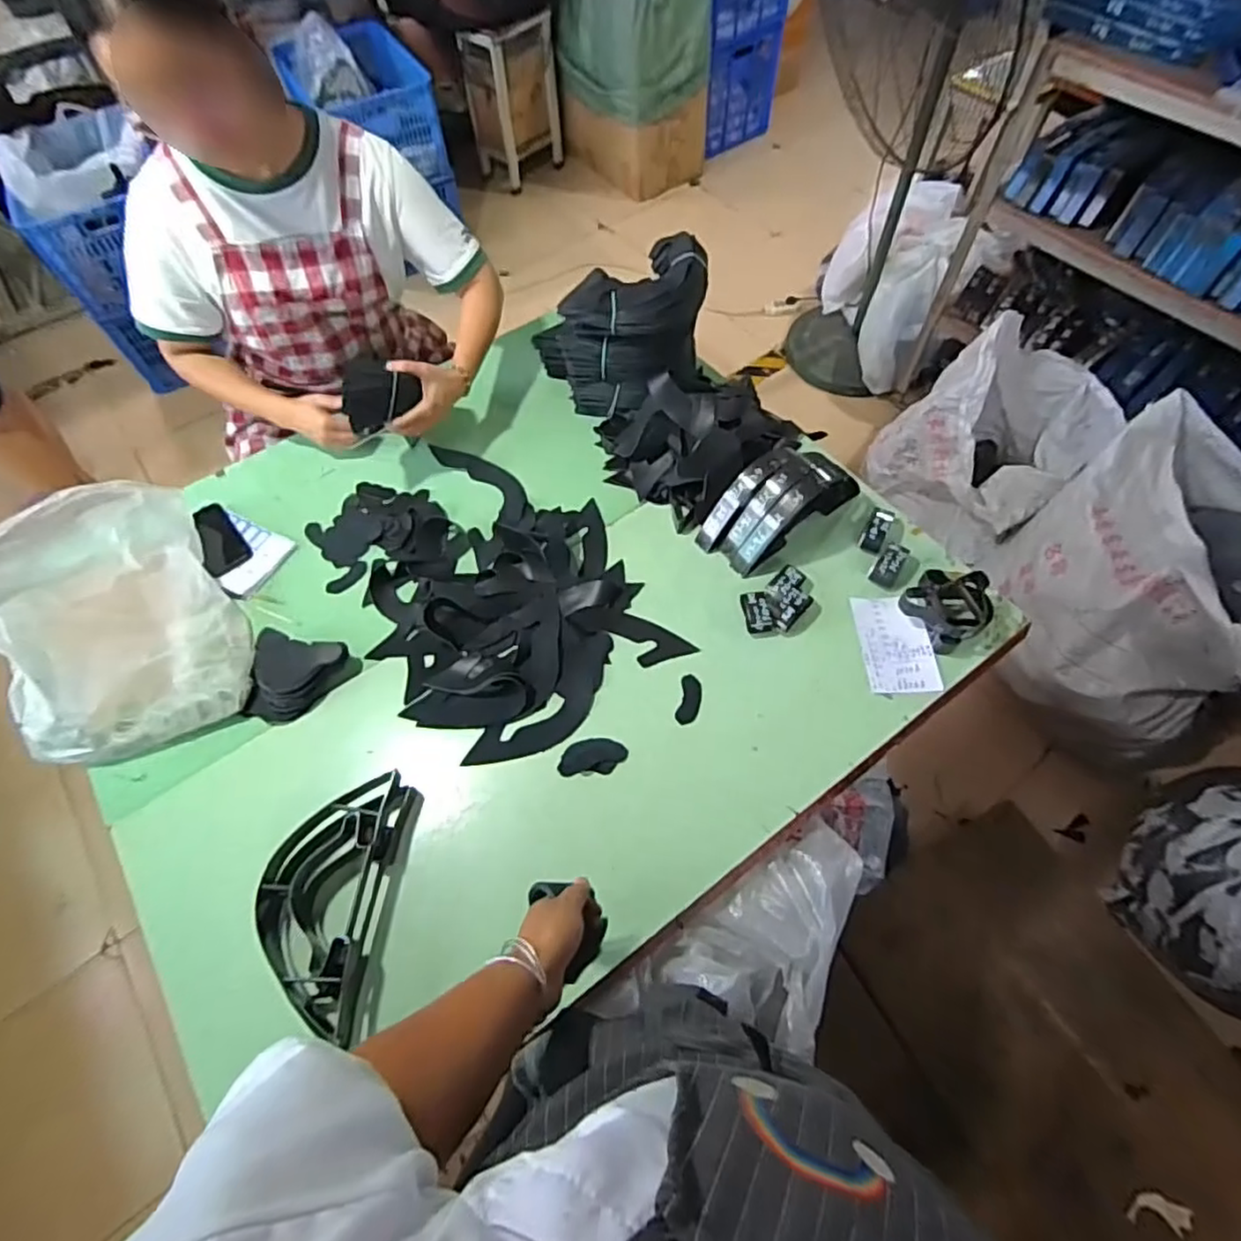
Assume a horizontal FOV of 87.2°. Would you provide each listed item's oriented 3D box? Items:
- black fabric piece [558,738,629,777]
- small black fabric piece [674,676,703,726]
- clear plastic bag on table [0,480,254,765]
[{"bbox_3d":[-0.037,0.184,0.881,0.090,0.005,0.048,-4,68,0],"label":"black fabric piece"},{"bbox_3d":[0.098,0.113,0.920,0.031,0.005,0.075,11,63,8],"label":"small black fabric piece"},{"bbox_3d":[-0.725,0.002,0.918,0.285,0.138,0.394,-30,70,-10],"label":"clear plastic bag on table"}]

